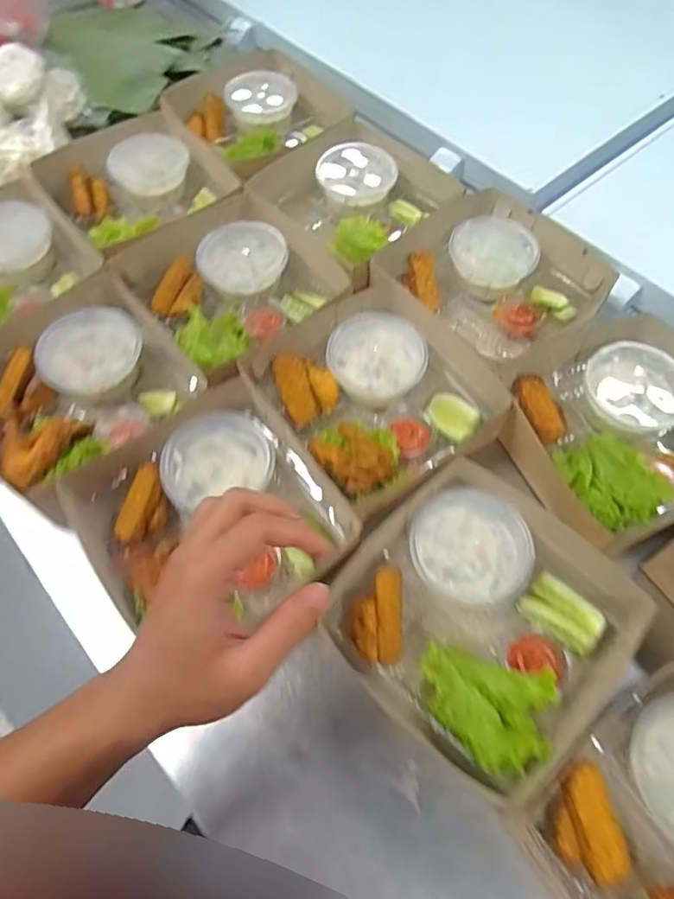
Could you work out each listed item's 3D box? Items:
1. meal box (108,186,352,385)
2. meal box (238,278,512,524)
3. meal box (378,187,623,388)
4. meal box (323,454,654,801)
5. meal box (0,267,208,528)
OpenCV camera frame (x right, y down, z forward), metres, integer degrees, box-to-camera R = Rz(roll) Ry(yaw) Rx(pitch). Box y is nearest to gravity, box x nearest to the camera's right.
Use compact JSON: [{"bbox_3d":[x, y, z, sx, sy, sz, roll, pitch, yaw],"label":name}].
[{"bbox_3d":[-0.105,-0.191,0.669,0.233,0.063,0.217,-36,67,-18],"label":"meal box"},{"bbox_3d":[0.050,-0.062,0.596,0.227,0.057,0.221,-34,66,-17],"label":"meal box"},{"bbox_3d":[0.184,-0.189,0.674,0.215,0.069,0.228,-34,66,-17],"label":"meal box"},{"bbox_3d":[0.121,0.141,0.490,0.214,0.057,0.221,38,68,19],"label":"meal box"},{"bbox_3d":[-0.274,-0.068,0.602,0.228,0.062,0.222,38,68,19],"label":"meal box"}]

